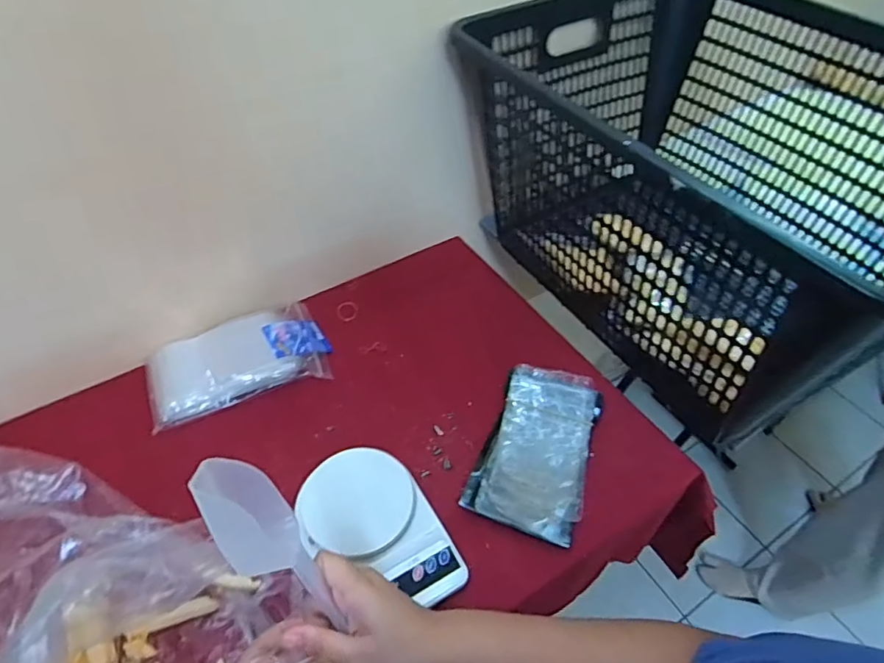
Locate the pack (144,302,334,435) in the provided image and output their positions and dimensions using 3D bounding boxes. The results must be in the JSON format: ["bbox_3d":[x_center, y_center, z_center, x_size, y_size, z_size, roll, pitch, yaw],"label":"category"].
[{"bbox_3d":[-0.260,0.033,0.698,0.223,0.036,0.137,-20,52,-17],"label":"pack"}]

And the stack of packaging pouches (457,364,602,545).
[{"bbox_3d":[0.111,0.127,0.617,0.115,0.019,0.199,17,52,15],"label":"stack of packaging pouches"}]

